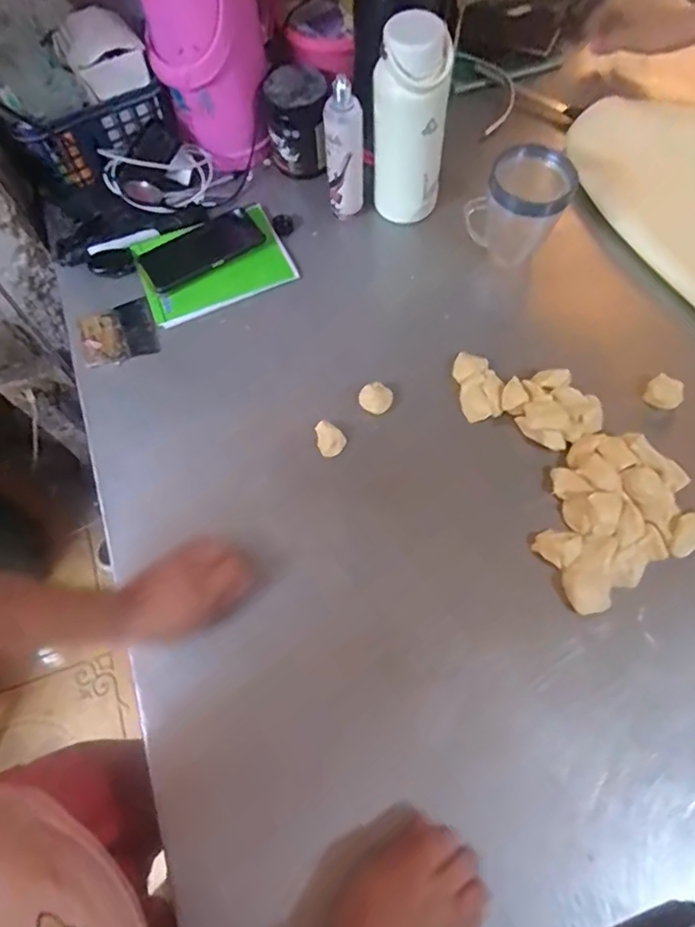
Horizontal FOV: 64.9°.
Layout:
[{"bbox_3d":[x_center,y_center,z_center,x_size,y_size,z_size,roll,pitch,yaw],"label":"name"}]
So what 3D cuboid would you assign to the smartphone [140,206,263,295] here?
[{"bbox_3d":[-0.203,-0.298,0.761,0.167,0.009,0.084,-32,70,-11],"label":"smartphone"}]

